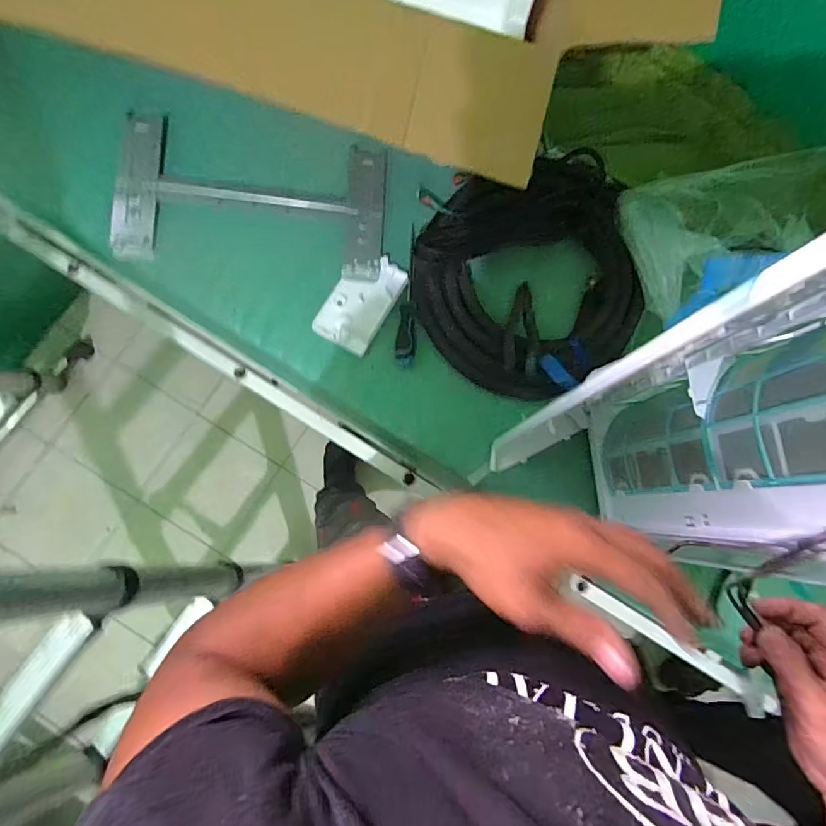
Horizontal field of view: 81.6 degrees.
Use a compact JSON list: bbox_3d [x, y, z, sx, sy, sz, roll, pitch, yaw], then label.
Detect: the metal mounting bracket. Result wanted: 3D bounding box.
[{"bbox_3d":[-0.252,-0.347,0.776,0.409,0.054,0.225,3,81,-3],"label":"metal mounting bracket"}]

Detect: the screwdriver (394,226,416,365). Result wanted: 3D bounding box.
[{"bbox_3d":[-0.002,-0.200,0.790,0.032,0.023,0.243,7,81,-3],"label":"screwdriver"}]

